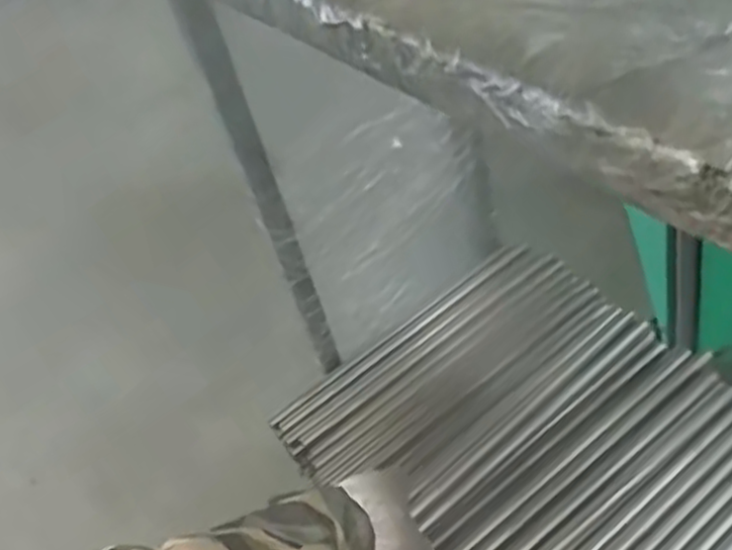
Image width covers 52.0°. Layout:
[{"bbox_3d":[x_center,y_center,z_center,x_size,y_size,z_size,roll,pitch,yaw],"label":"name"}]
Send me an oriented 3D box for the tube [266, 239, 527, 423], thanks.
[{"bbox_3d":[0.038,0.061,0.840,0.346,0.009,0.015,-35,44,-15],"label":"tube"}]

